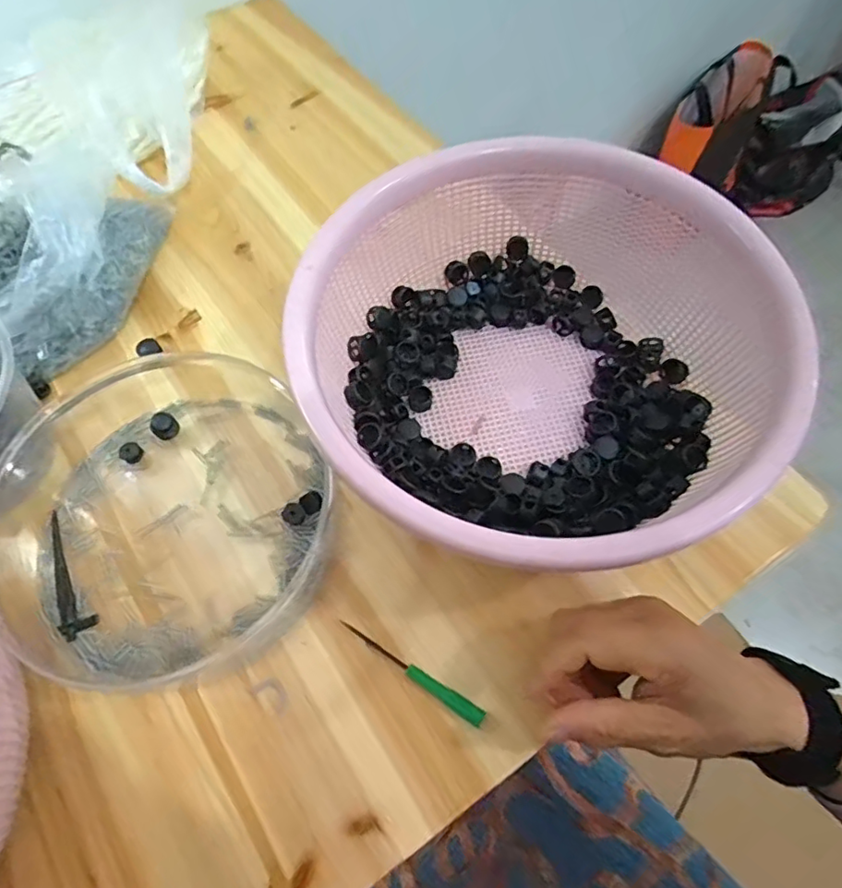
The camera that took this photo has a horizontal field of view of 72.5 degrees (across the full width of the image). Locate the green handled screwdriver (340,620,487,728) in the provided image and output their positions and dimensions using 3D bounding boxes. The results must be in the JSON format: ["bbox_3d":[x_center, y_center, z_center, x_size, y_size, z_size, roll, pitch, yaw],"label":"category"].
[{"bbox_3d":[-0.006,0.129,0.327,0.094,0.007,0.009,29,69,16],"label":"green handled screwdriver"}]

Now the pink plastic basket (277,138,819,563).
[{"bbox_3d":[0.063,-0.050,0.355,0.263,0.111,0.251,-1,64,2],"label":"pink plastic basket"}]

